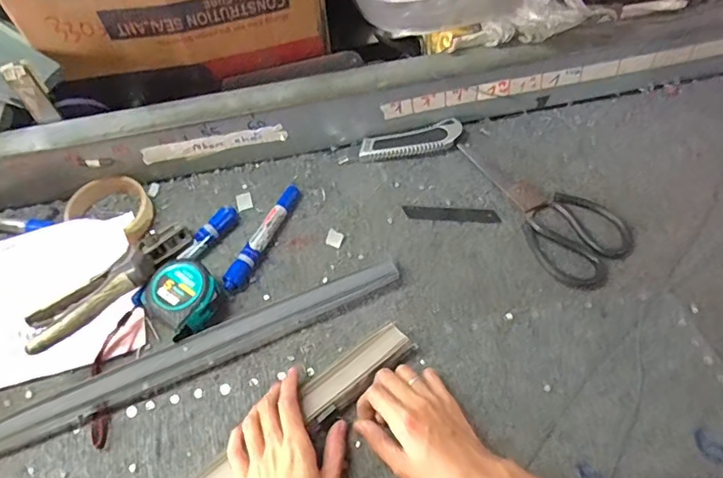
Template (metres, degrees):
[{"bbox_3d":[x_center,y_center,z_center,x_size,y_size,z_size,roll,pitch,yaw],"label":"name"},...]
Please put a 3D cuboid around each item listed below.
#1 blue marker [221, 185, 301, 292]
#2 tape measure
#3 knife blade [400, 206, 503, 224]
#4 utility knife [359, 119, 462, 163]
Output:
[{"bbox_3d":[-0.102,-0.003,0.549,0.020,0.018,0.133,23,64,15],"label":"blue marker"},{"bbox_3d":[-0.168,0.057,0.503,0.061,0.041,0.067,-39,66,-18],"label":"tape measure"},{"bbox_3d":[0.097,-0.027,0.564,0.101,0.004,0.018,4,60,5],"label":"knife blade"},{"bbox_3d":[0.057,-0.111,0.600,0.119,0.012,0.032,-15,61,-6],"label":"utility knife"}]

